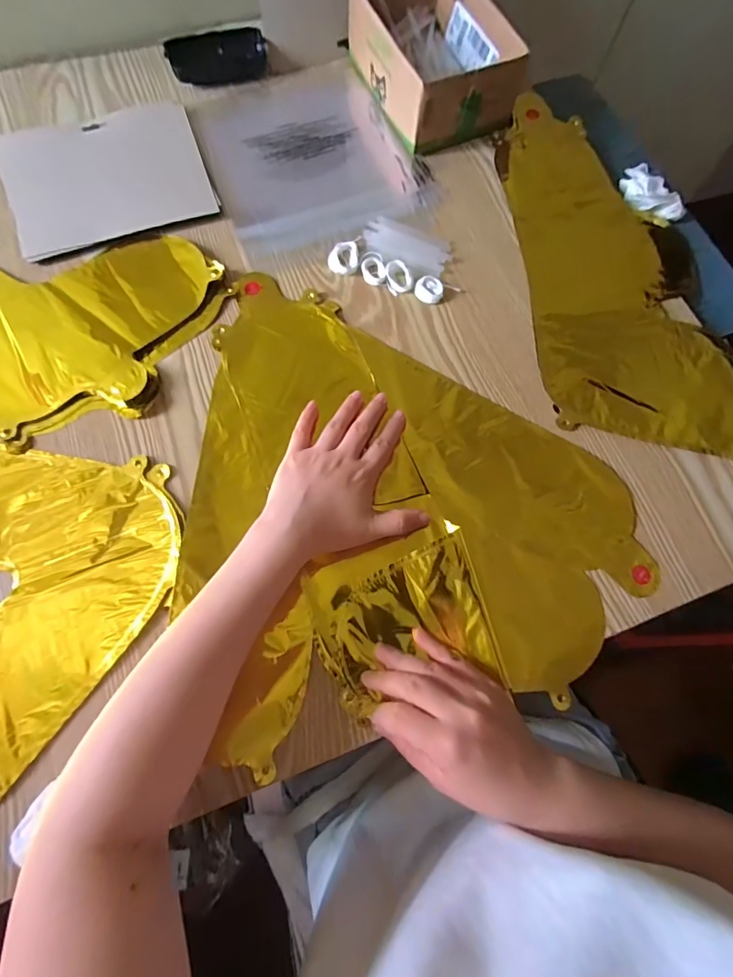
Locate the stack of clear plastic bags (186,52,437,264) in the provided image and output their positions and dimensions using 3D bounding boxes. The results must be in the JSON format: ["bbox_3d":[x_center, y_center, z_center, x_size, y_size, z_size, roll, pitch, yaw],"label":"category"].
[{"bbox_3d":[-0.066,-0.375,0.496,0.212,0.011,0.246,-21,74,-8],"label":"stack of clear plastic bags"}]

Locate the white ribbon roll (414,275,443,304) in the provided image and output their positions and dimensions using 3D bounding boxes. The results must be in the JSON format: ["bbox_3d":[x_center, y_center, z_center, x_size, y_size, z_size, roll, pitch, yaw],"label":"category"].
[{"bbox_3d":[0.061,-0.194,0.438,0.025,0.007,0.029,-8,73,-4],"label":"white ribbon roll"}]

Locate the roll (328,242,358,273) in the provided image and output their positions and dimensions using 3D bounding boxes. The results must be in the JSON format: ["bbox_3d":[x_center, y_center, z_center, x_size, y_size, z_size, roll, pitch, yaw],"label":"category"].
[{"bbox_3d":[-0.023,-0.230,0.447,0.030,0.007,0.033,1,72,-2],"label":"roll"}]

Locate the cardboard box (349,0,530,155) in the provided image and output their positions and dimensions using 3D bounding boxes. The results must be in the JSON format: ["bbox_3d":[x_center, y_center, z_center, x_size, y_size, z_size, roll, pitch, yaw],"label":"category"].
[{"bbox_3d":[0.070,-0.476,0.494,0.135,0.066,0.190,-25,75,-9],"label":"cardboard box"}]

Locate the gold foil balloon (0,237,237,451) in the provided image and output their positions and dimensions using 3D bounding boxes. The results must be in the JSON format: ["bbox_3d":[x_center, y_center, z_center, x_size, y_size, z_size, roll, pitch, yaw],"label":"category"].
[{"bbox_3d":[-0.374,-0.198,0.424,0.431,0.010,0.232,25,73,6],"label":"gold foil balloon"}]

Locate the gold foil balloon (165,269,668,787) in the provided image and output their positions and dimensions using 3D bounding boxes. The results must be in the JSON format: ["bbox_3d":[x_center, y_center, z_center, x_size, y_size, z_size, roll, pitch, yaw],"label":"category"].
[{"bbox_3d":[0.025,-0.023,0.387,0.361,0.013,0.393,-11,73,-5],"label":"gold foil balloon"}]

